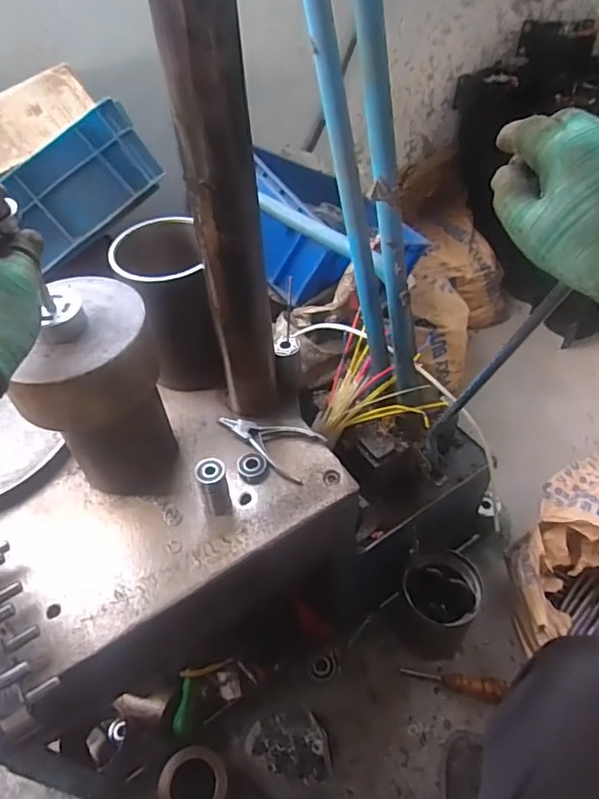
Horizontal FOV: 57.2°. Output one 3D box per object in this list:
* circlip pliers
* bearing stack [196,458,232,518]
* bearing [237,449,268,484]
[{"bbox_3d":[-0.042,0.050,0.676,0.131,0.013,0.069,20,52,19],"label":"circlip pliers"},{"bbox_3d":[-0.094,0.098,0.609,0.032,0.066,0.032,-15,49,-10],"label":"bearing stack"},{"bbox_3d":[-0.056,0.080,0.655,0.034,0.022,0.033,-2,48,2],"label":"bearing"}]

